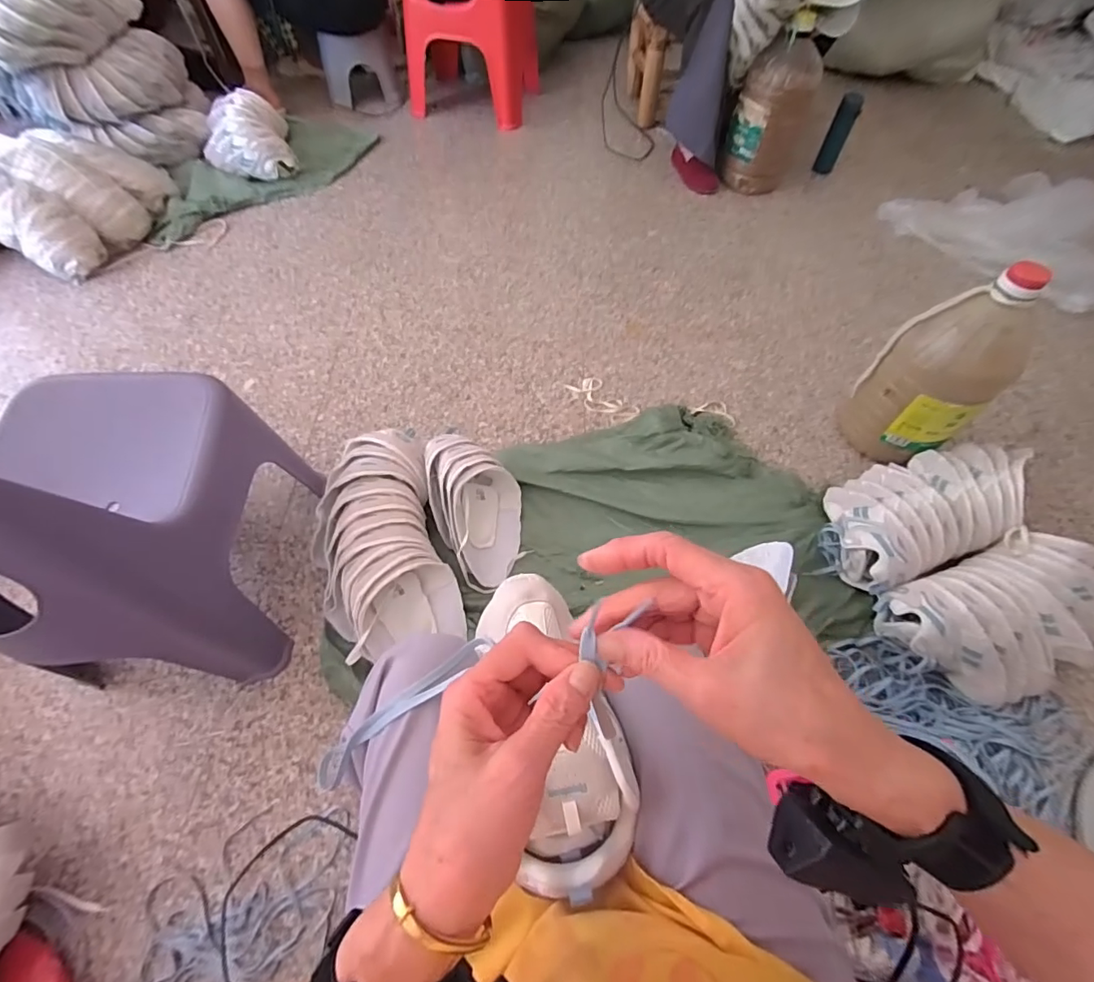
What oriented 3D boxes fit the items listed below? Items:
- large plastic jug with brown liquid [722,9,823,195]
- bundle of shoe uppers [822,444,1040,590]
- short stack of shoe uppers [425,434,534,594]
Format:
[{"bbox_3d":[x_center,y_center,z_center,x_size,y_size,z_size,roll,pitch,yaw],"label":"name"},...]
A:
[{"bbox_3d":[0.647,-1.087,1.460,0.171,0.400,0.160,-3,60,-4],"label":"large plastic jug with brown liquid"},{"bbox_3d":[0.722,0.027,0.948,0.397,0.124,0.211,-19,63,-13],"label":"bundle of shoe uppers"},{"bbox_3d":[-0.130,0.037,0.954,0.168,0.144,0.285,-12,61,-9],"label":"short stack of shoe uppers"}]

